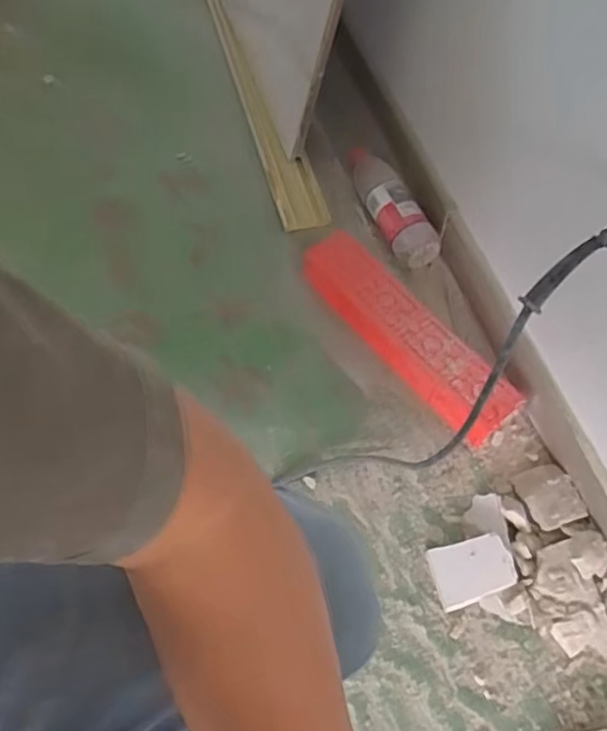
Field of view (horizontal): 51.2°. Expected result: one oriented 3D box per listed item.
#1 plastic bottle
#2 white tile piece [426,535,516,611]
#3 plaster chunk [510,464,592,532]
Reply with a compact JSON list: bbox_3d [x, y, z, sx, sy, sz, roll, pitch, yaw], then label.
[{"bbox_3d":[0.122,-0.246,0.928,0.065,0.057,0.227,-28,81,-19],"label":"plastic bottle"},{"bbox_3d":[0.191,0.231,0.715,0.089,0.012,0.065,-16,68,1],"label":"white tile piece"},{"bbox_3d":[0.292,0.156,0.757,0.062,0.025,0.074,-14,63,-10],"label":"plaster chunk"}]

